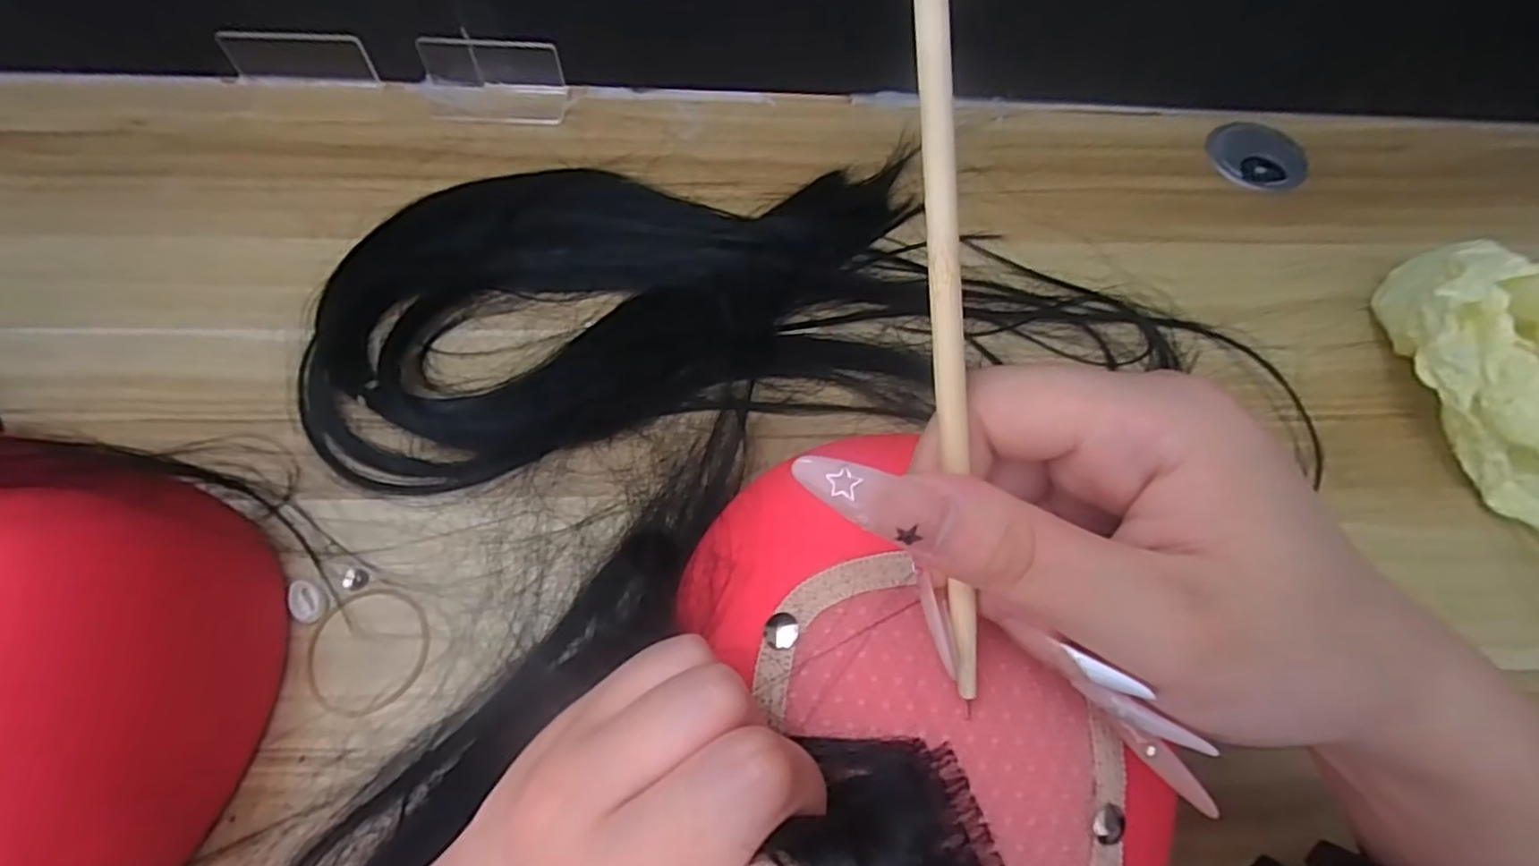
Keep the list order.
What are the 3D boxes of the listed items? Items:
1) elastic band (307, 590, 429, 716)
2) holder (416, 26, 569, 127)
[{"bbox_3d":[-0.159,0.086,0.273,0.046,0.004,0.049,-2,63,-4],"label":"elastic band"},{"bbox_3d":[-0.165,-0.209,0.407,0.080,0.033,0.034,-1,63,-3],"label":"holder"}]

